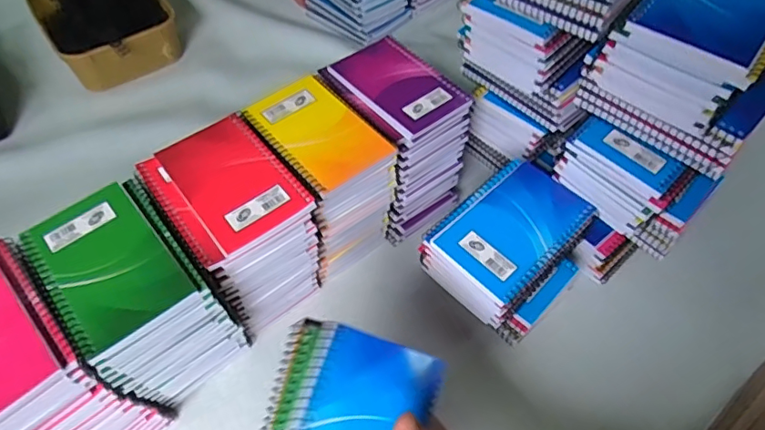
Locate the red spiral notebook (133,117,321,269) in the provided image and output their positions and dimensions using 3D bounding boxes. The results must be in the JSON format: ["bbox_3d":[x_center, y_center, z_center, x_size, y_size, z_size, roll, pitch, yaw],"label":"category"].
[{"bbox_3d":[-0.132,-0.025,0.435,0.099,0.009,0.126,-33,62,-21],"label":"red spiral notebook"}]

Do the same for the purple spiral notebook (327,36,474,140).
[{"bbox_3d":[0.014,-0.132,0.529,0.084,0.015,0.128,-33,62,-21],"label":"purple spiral notebook"}]

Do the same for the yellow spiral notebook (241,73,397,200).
[{"bbox_3d":[-0.059,-0.079,0.482,0.093,0.015,0.128,-34,63,-22],"label":"yellow spiral notebook"}]

